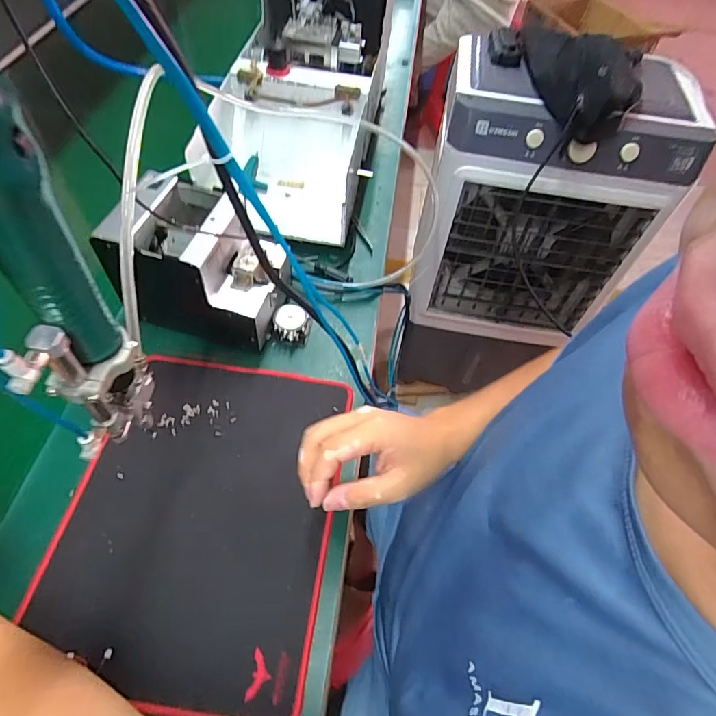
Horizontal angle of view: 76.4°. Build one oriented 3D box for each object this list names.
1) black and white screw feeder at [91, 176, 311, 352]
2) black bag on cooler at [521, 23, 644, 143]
[{"bbox_3d":[-0.168,-0.107,0.568,0.214,0.150,0.125,13,56,4],"label":"black and white screw feeder"},{"bbox_3d":[0.343,-0.453,0.725,0.204,0.087,0.240,22,57,11],"label":"black bag on cooler"}]

